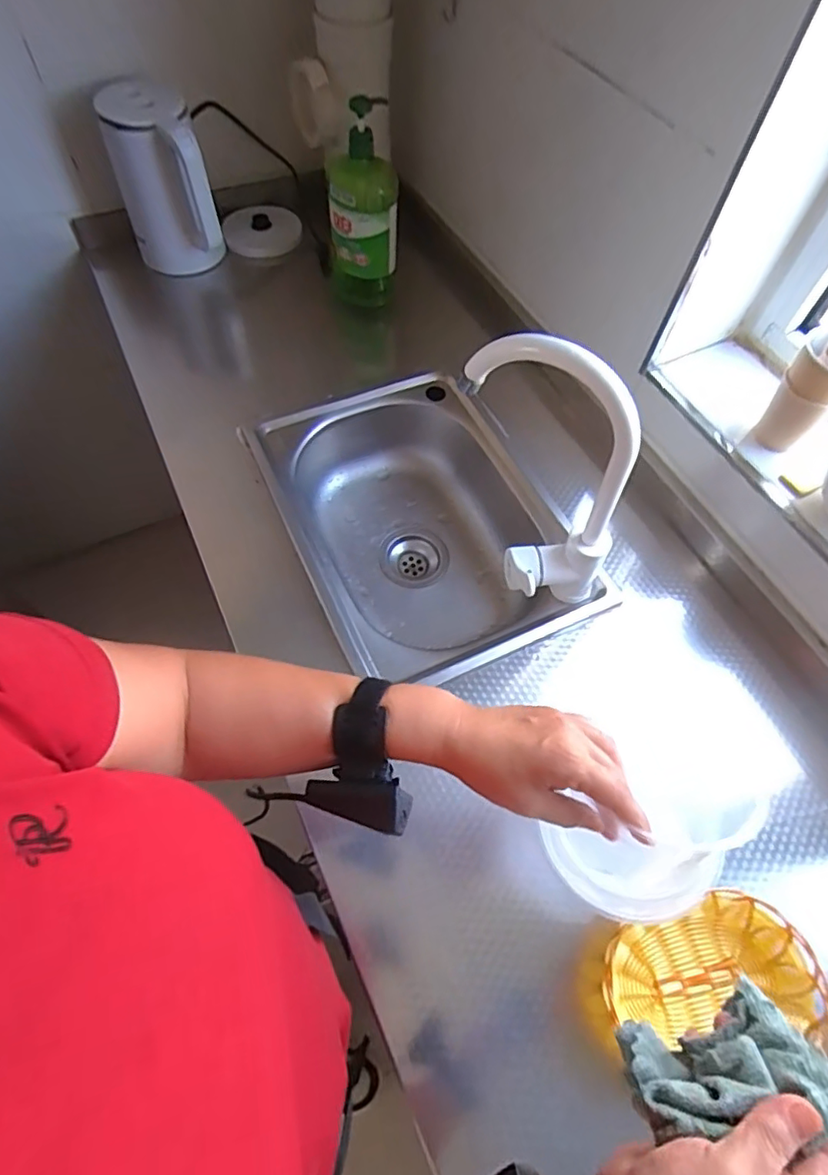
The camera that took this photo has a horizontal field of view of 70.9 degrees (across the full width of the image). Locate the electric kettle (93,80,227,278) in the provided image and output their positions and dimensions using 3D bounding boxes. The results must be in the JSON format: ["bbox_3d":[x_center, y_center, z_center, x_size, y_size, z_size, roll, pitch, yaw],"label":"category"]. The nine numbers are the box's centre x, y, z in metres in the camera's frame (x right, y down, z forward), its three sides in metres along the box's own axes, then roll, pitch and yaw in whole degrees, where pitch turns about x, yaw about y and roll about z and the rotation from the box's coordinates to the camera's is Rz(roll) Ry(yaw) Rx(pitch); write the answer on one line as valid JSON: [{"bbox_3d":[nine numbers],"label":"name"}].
[{"bbox_3d":[-0.391,-0.622,0.925,0.127,0.244,0.148,-22,63,-15],"label":"electric kettle"}]

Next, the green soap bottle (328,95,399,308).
[{"bbox_3d":[-0.080,-0.576,0.909,0.100,0.274,0.063,-10,61,-8],"label":"green soap bottle"}]

